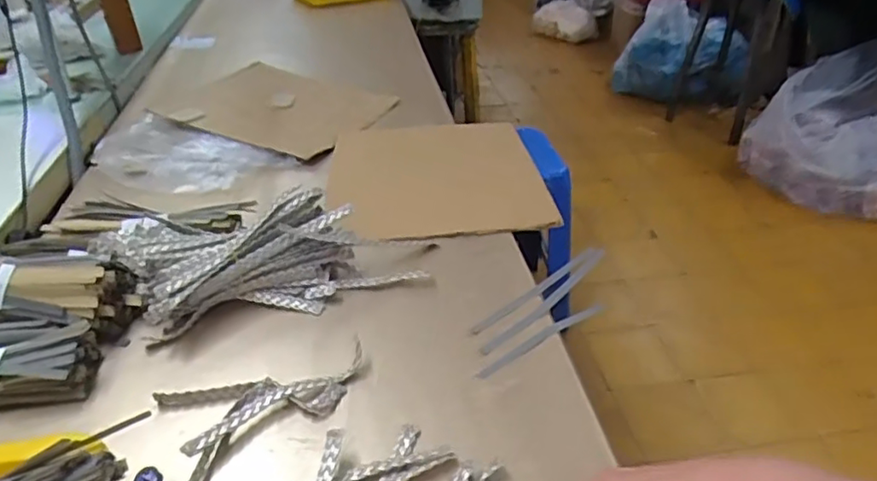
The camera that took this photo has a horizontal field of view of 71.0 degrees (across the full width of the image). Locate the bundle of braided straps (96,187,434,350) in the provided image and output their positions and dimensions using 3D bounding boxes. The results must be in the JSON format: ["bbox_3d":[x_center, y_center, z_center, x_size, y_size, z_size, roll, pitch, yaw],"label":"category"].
[{"bbox_3d":[-0.163,0.011,0.601,0.313,0.063,0.119,-8,36,-14],"label":"bundle of braided straps"}]

